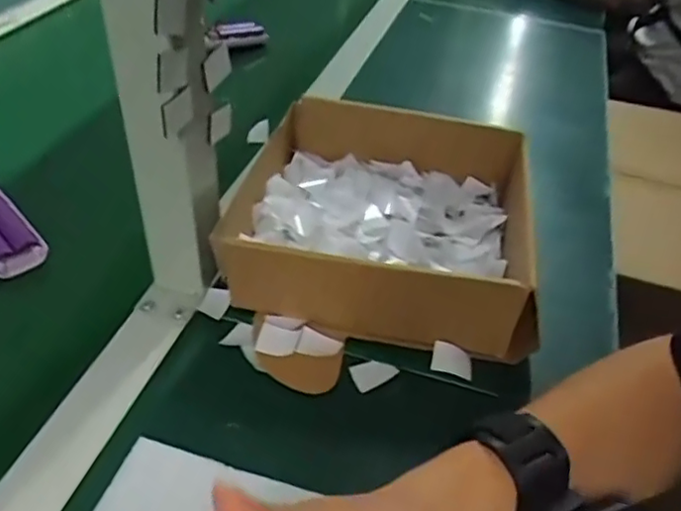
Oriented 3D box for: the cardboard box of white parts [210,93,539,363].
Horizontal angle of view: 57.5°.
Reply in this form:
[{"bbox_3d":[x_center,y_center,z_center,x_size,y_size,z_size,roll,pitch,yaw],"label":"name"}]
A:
[{"bbox_3d":[0.034,-0.031,0.497,0.220,0.080,0.215,8,42,3],"label":"cardboard box of white parts"}]

